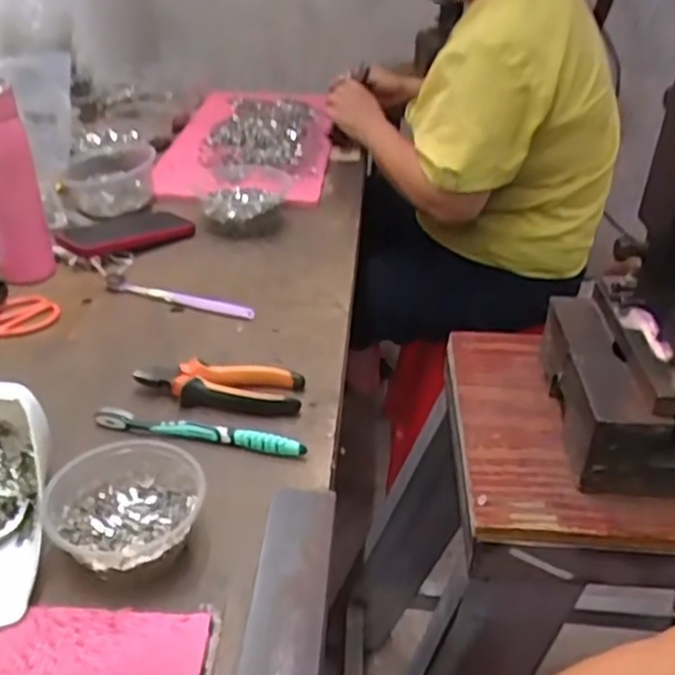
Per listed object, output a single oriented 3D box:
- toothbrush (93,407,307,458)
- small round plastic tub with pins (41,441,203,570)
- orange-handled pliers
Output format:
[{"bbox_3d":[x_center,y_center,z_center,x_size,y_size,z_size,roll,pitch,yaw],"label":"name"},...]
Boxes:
[{"bbox_3d":[-0.118,0.078,0.615,0.185,0.017,0.015,8,33,10],"label":"toothbrush"},{"bbox_3d":[-0.147,0.124,0.507,0.103,0.049,0.095,1,33,0],"label":"small round plastic tub with pins"},{"bbox_3d":[-0.107,0.045,0.661,0.148,0.027,0.050,4,33,4],"label":"orange-handled pliers"}]

